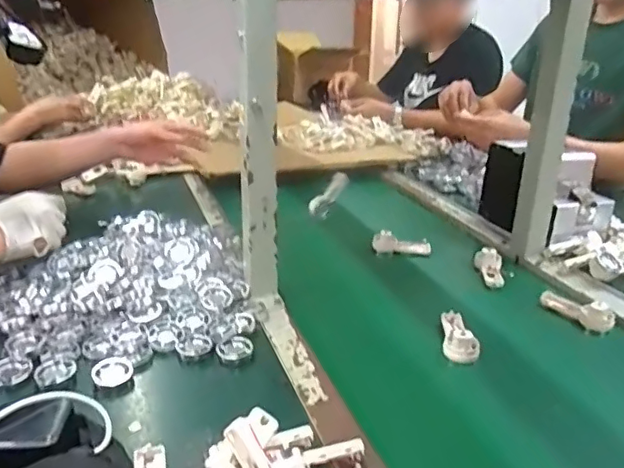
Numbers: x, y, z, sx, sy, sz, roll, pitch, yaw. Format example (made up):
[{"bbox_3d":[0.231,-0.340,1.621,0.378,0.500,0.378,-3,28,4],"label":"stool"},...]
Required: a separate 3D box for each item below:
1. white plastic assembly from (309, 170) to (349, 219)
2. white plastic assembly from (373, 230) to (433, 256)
[{"bbox_3d":[0.031,-0.071,1.027,0.035,0.094,0.021,34,8,-27],"label":"white plastic assembly"},{"bbox_3d":[0.148,0.015,0.920,0.095,0.029,0.030,0,22,-3],"label":"white plastic assembly"}]

